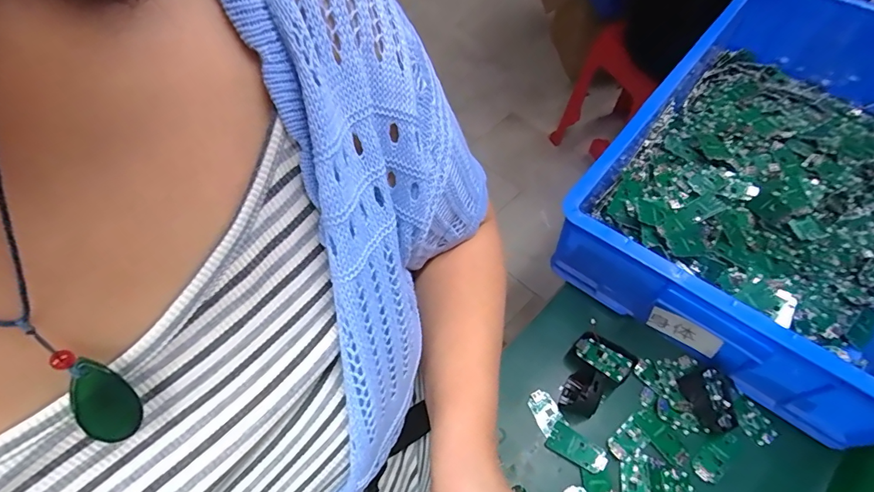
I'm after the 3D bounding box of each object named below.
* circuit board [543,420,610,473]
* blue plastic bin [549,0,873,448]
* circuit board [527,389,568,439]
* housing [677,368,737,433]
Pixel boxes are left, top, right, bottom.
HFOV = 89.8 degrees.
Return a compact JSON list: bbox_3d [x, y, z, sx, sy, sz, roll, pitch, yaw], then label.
[{"bbox_3d":[0.159,0.230,0.499,0.064,0.006,0.033,32,65,20],"label":"circuit board"},{"bbox_3d":[0.531,-0.122,0.615,0.412,0.144,0.702,36,66,22],"label":"blue plastic bin"},{"bbox_3d":[0.130,0.198,0.526,0.030,0.007,0.049,-23,60,-12],"label":"circuit board"},{"bbox_3d":[0.320,0.178,0.512,0.053,0.034,0.074,-20,82,-32],"label":"housing"}]

